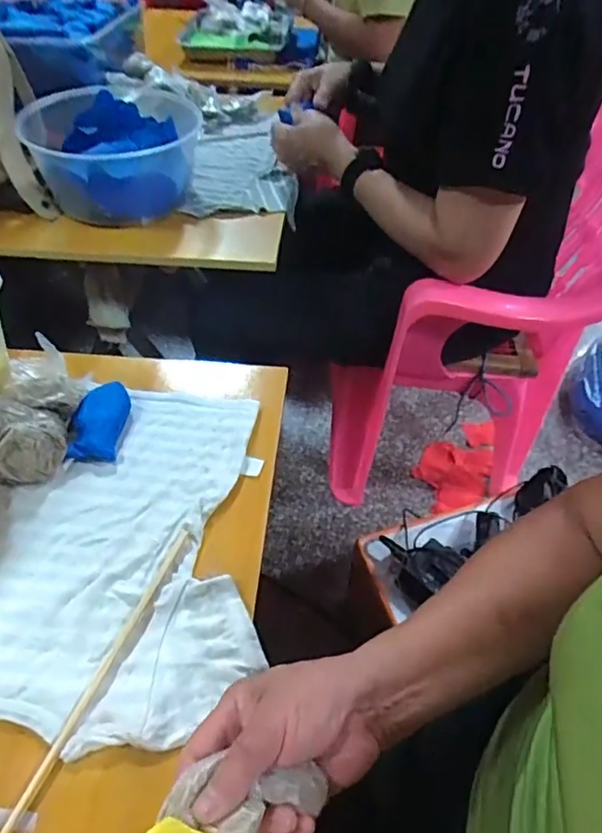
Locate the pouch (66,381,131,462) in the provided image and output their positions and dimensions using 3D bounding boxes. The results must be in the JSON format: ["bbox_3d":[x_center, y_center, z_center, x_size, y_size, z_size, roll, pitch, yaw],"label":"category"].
[{"bbox_3d":[-0.193,0.002,0.529,0.043,0.018,0.092,2,47,-1],"label":"pouch"}]

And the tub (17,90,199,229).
[{"bbox_3d":[-0.252,-0.362,0.742,0.210,0.100,0.230,1,47,-1],"label":"tub"}]

